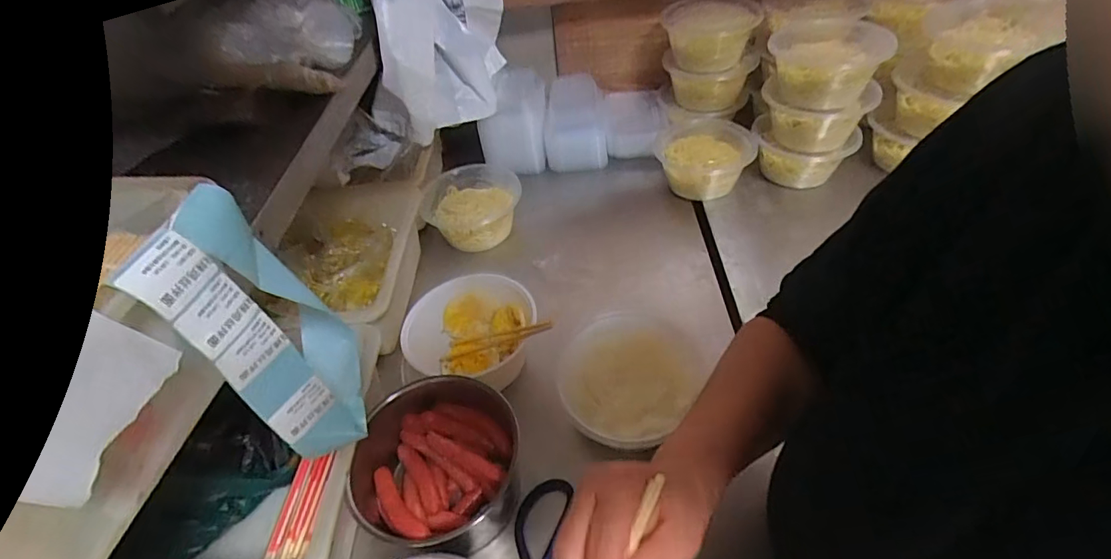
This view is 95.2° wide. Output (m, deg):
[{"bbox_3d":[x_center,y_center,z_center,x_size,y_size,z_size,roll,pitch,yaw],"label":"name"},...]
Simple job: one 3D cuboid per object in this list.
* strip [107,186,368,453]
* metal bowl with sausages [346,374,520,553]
[{"bbox_3d":[-0.180,0.034,0.336,0.032,0.204,0.101,-10,45,-2],"label":"strip"},{"bbox_3d":[-0.130,0.202,0.540,0.177,0.092,0.172,-4,45,4],"label":"metal bowl with sausages"}]

